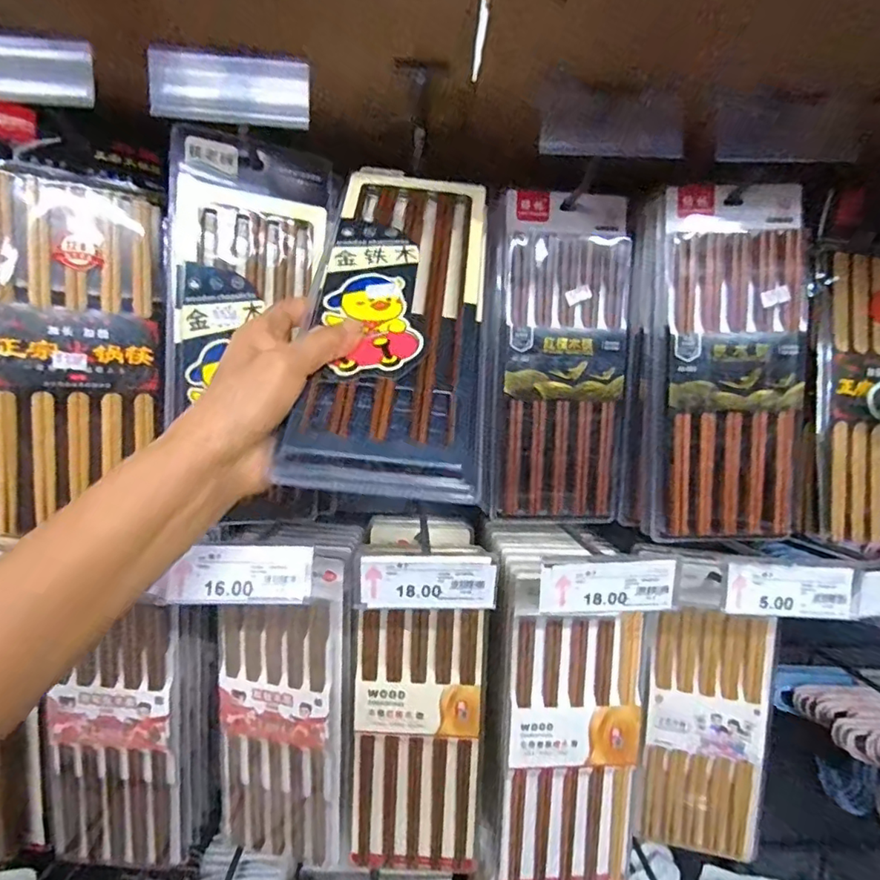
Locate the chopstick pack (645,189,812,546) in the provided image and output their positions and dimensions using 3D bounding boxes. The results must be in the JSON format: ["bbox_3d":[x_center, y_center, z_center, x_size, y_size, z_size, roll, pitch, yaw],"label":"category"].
[{"bbox_3d":[0.246,-0.060,0.464,0.117,0.292,0.027,1,6,3],"label":"chopstick pack"}]

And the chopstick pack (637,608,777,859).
[{"bbox_3d":[0.253,0.278,0.524,0.105,0.236,0.019,3,4,17],"label":"chopstick pack"}]

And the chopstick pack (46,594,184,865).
[{"bbox_3d":[-0.294,0.266,0.493,0.117,0.243,0.030,2,4,1],"label":"chopstick pack"}]

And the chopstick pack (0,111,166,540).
[{"bbox_3d":[-0.282,-0.091,0.420,0.121,0.283,0.018,1,4,-27],"label":"chopstick pack"}]

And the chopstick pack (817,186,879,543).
[{"bbox_3d":[0.402,-0.061,0.496,0.132,0.301,0.025,4,-1,-15],"label":"chopstick pack"}]

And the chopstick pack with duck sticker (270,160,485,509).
[{"bbox_3d":[-0.026,-0.087,0.362,0.108,0.260,0.023,2,-31,1],"label":"chopstick pack with duck sticker"}]

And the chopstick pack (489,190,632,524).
[{"bbox_3d":[0.111,-0.070,0.497,0.124,0.289,0.017,0,6,-6],"label":"chopstick pack"}]

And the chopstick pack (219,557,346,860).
[{"bbox_3d":[-0.144,0.246,0.501,0.114,0.275,0.022,3,4,9],"label":"chopstick pack"}]

